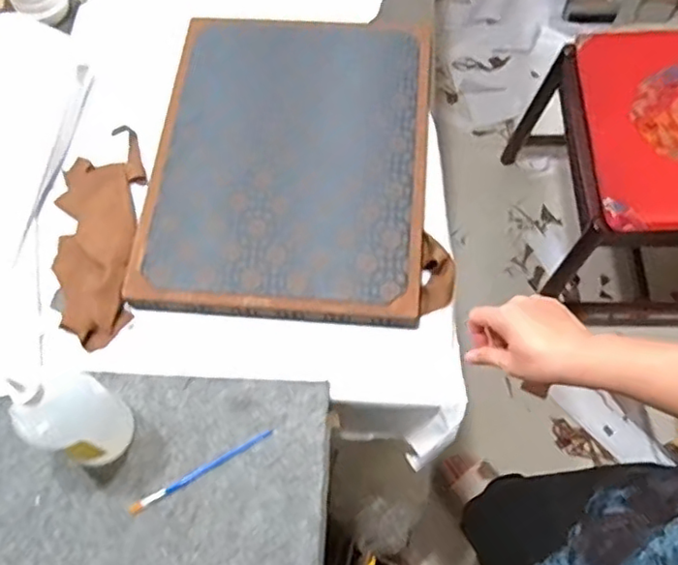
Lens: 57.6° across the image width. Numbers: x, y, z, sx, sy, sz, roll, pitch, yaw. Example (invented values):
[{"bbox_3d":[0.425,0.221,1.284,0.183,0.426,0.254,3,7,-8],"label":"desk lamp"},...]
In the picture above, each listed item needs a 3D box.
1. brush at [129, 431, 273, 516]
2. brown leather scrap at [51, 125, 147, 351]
[{"bbox_3d":[-0.152,0.208,0.684,0.170,0.009,0.011,-28,68,-11],"label":"brush"},{"bbox_3d":[-0.321,-0.071,0.814,0.110,0.023,0.317,-1,65,1],"label":"brown leather scrap"}]

